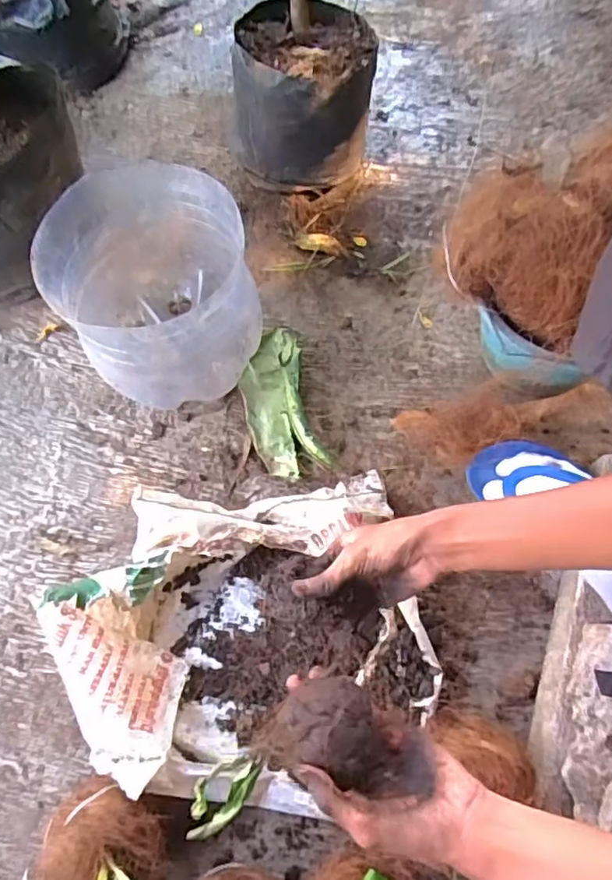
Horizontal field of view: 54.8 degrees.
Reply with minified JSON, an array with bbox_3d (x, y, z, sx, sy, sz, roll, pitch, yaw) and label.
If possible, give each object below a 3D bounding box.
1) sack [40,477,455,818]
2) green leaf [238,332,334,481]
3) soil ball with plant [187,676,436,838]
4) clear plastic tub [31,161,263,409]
[{"bbox_3d":[-0.071,0.204,0.691,0.394,0.110,0.301,-13,66,-3],"label":"sack"},{"bbox_3d":[-0.041,-0.064,0.850,0.099,0.039,0.241,-14,66,-3],"label":"green leaf"},{"bbox_3d":[-0.011,0.245,0.459,0.170,0.086,0.087,-16,66,-4],"label":"soil ball with plant"},{"bbox_3d":[-0.201,-0.204,0.813,0.242,0.257,0.294,-16,66,-4],"label":"clear plastic tub"}]

